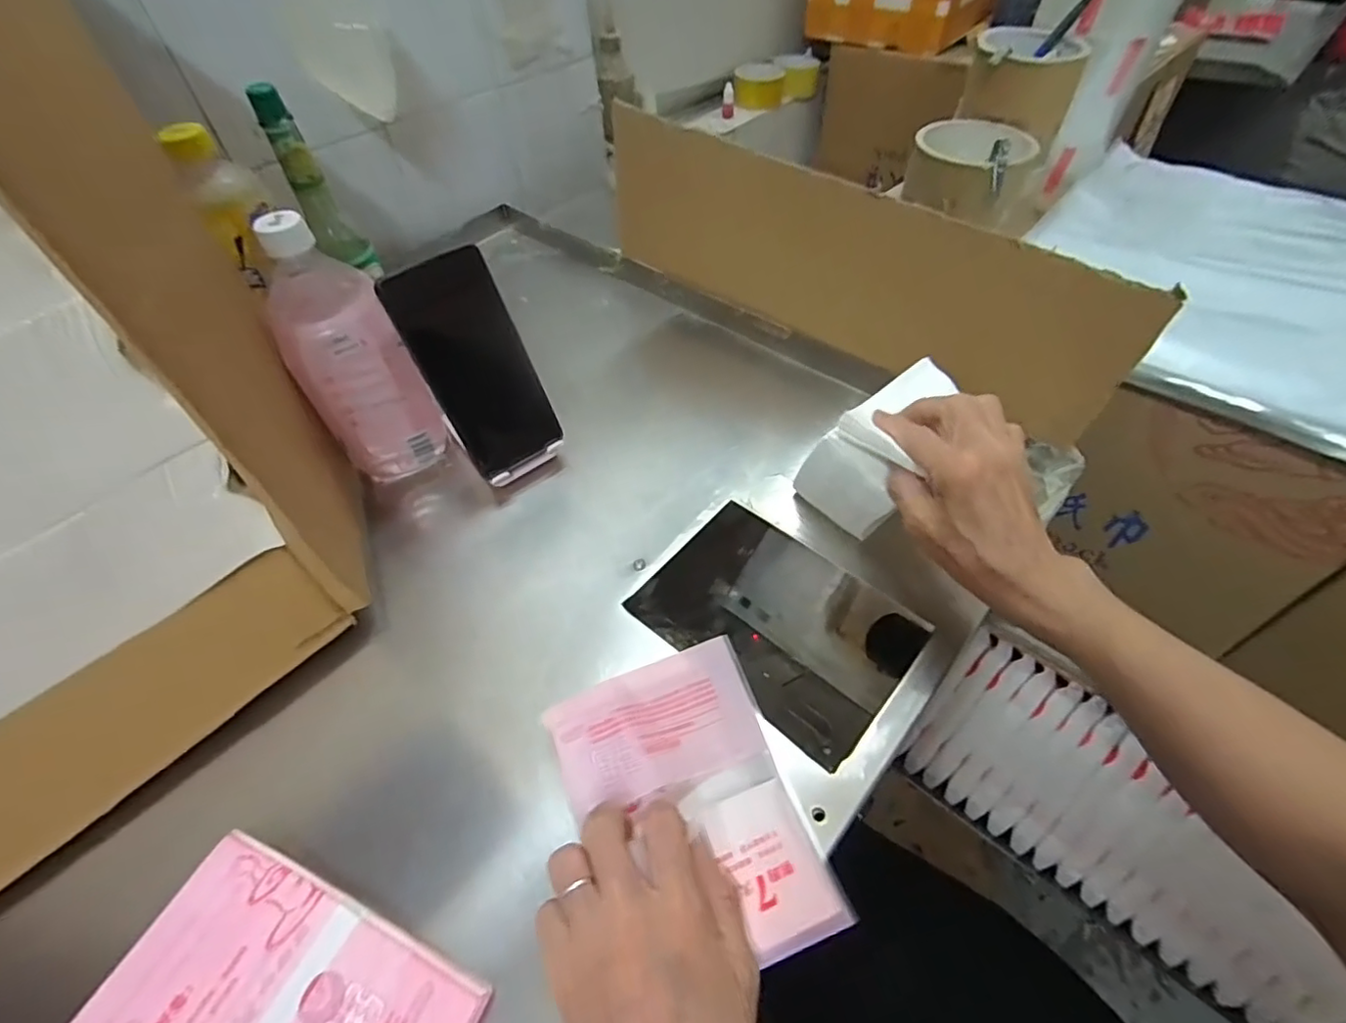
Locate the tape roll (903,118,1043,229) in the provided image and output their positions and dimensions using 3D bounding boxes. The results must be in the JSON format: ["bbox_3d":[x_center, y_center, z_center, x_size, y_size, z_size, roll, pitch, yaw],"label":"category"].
[{"bbox_3d":[0.262,-0.303,0.523,0.098,0.051,0.086,19,54,18],"label":"tape roll"}]

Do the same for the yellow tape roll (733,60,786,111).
[{"bbox_3d":[0.154,-0.758,1.049,0.090,0.051,0.084,2,51,6],"label":"yellow tape roll"}]

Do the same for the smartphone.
[{"bbox_3d":[-0.143,-0.104,0.443,0.076,0.166,0.006,-33,36,-17],"label":"smartphone"}]

